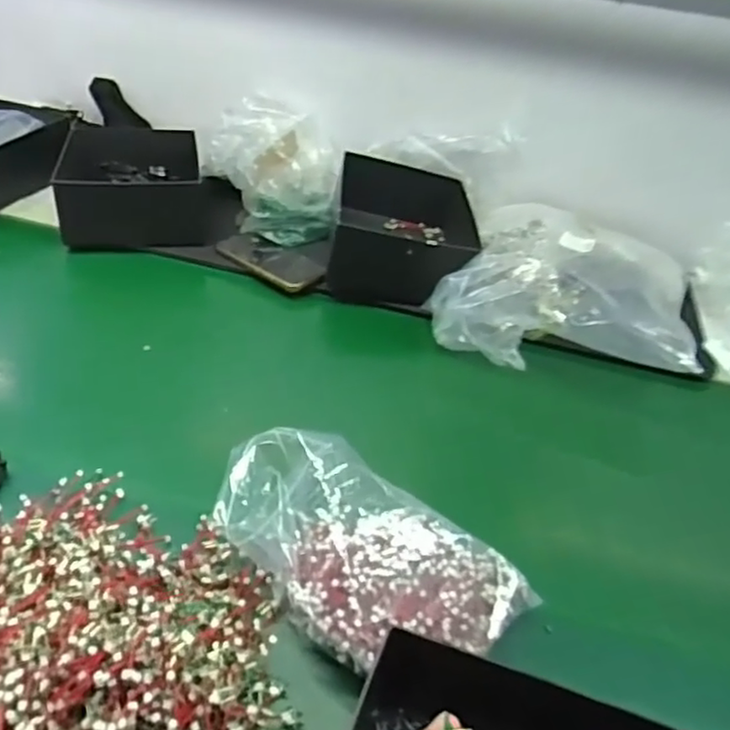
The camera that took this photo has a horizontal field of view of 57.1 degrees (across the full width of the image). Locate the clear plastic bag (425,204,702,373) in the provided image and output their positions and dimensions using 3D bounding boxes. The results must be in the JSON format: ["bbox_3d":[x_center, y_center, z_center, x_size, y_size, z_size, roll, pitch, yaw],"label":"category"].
[{"bbox_3d":[0.250,-0.098,0.826,0.298,0.086,0.307,13,38,8],"label":"clear plastic bag"}]

